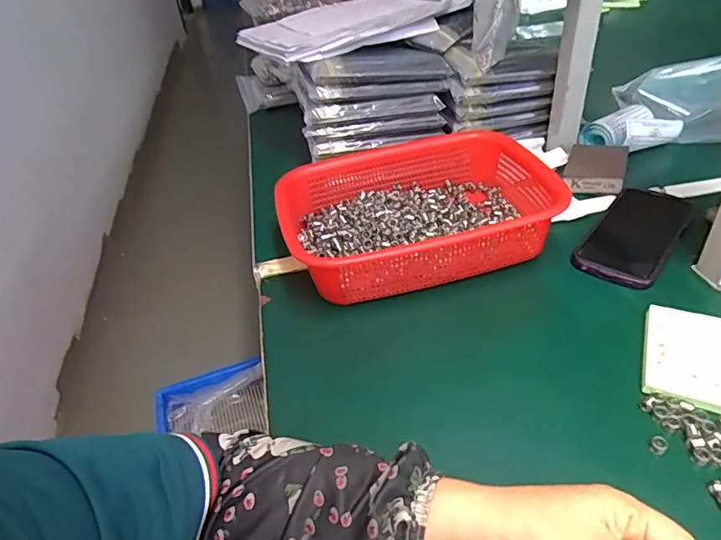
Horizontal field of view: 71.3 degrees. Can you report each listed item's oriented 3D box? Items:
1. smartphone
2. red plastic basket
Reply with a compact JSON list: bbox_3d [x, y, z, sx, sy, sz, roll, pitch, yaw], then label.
[{"bbox_3d":[0.294,-0.041,0.541,0.077,0.009,0.165,25,48,34],"label":"smartphone"},{"bbox_3d":[0.066,-0.067,0.560,0.284,0.074,0.212,-14,38,-9],"label":"red plastic basket"}]

